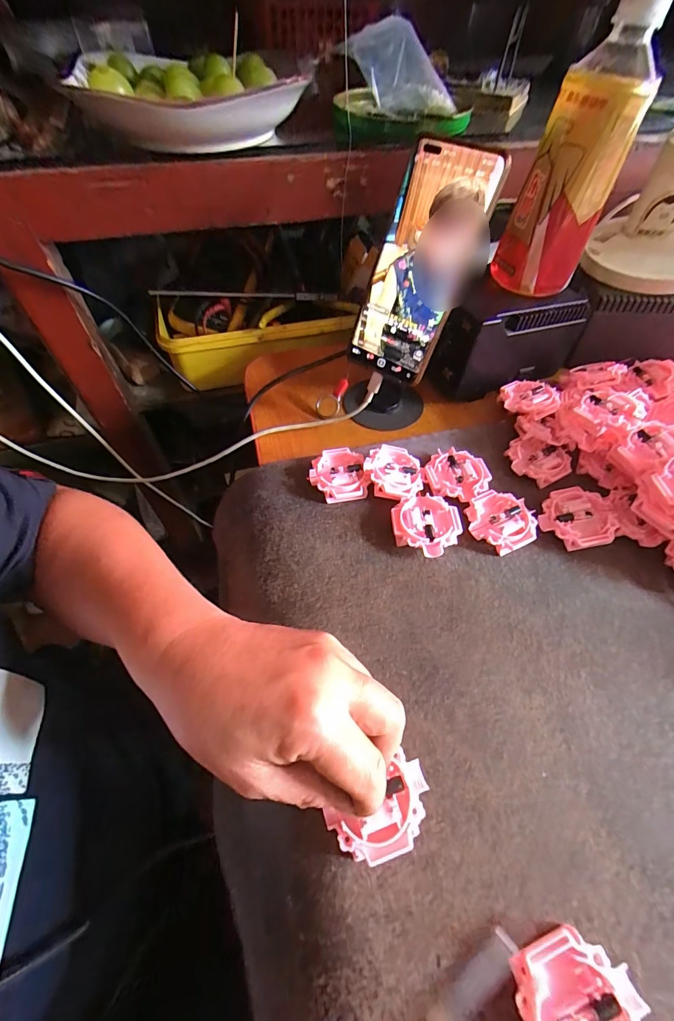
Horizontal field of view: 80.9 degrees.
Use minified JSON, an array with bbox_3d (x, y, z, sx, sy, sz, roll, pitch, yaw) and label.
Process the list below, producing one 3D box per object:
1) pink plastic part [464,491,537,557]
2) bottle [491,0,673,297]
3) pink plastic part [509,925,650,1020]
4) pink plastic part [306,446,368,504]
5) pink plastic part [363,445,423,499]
[{"bbox_3d":[0.131,0.008,0.318,0.051,0.011,0.051,-19,57,-13],"label":"pink plastic part"},{"bbox_3d":[0.192,-0.278,0.329,0.074,0.166,0.057,21,57,13],"label":"bottle"},{"bbox_3d":[0.105,0.220,0.171,0.054,0.015,0.053,0,55,0],"label":"pink plastic part"},{"bbox_3d":[0.001,-0.030,0.342,0.046,0.014,0.048,-8,56,-5],"label":"pink plastic part"},{"bbox_3d":[0.049,-0.032,0.340,0.049,0.018,0.049,0,55,0],"label":"pink plastic part"}]

